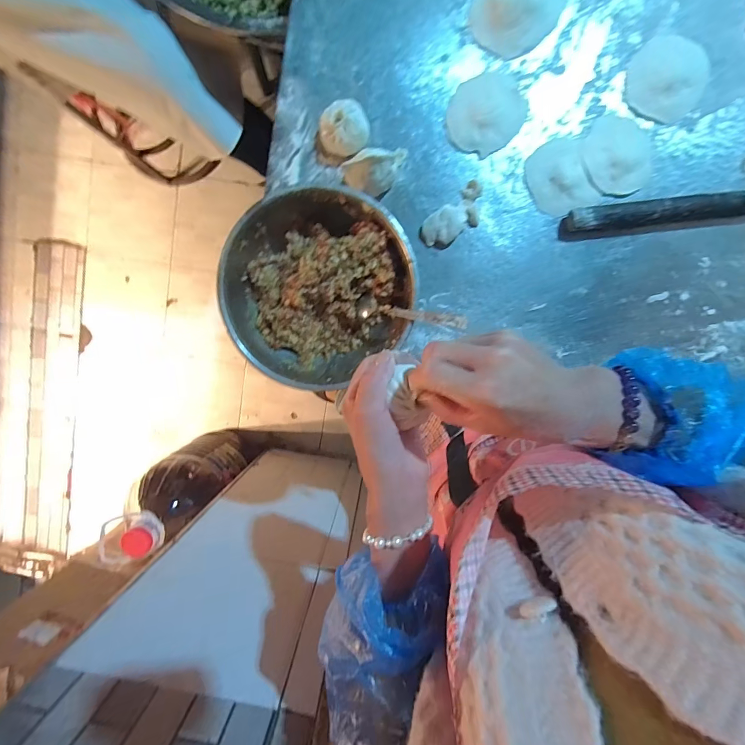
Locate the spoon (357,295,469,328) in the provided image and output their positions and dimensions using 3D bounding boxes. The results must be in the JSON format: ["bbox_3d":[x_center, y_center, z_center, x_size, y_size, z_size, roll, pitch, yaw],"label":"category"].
[{"bbox_3d":[0.041,-0.070,0.445,0.147,0.013,0.025,16,100,34],"label":"spoon"}]

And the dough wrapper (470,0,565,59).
[{"bbox_3d":[0.177,-0.449,0.454,0.098,0.018,0.111,32,99,-1],"label":"dough wrapper"}]

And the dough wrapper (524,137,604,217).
[{"bbox_3d":[0.244,-0.251,0.484,0.075,0.009,0.094,-25,93,9],"label":"dough wrapper"}]

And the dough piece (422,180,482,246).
[{"bbox_3d":[0.110,-0.204,0.490,0.095,0.021,0.045,-41,93,8],"label":"dough piece"}]

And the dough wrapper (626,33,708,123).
[{"bbox_3d":[0.368,-0.368,0.465,0.095,0.010,0.096,1,98,4],"label":"dough wrapper"}]

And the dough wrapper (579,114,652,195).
[{"bbox_3d":[0.312,-0.275,0.474,0.083,0.007,0.098,-39,94,8],"label":"dough wrapper"}]

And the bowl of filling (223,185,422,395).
[{"bbox_3d":[-0.064,-0.107,0.483,0.227,0.085,0.217,1,98,4],"label":"bowl of filling"}]

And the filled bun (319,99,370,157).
[{"bbox_3d":[-0.036,-0.309,0.478,0.059,0.038,0.058,1,98,4],"label":"filled bun"}]

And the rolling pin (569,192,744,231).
[{"bbox_3d":[0.402,-0.206,0.470,0.296,0.029,0.025,-4,98,5],"label":"rolling pin"}]

